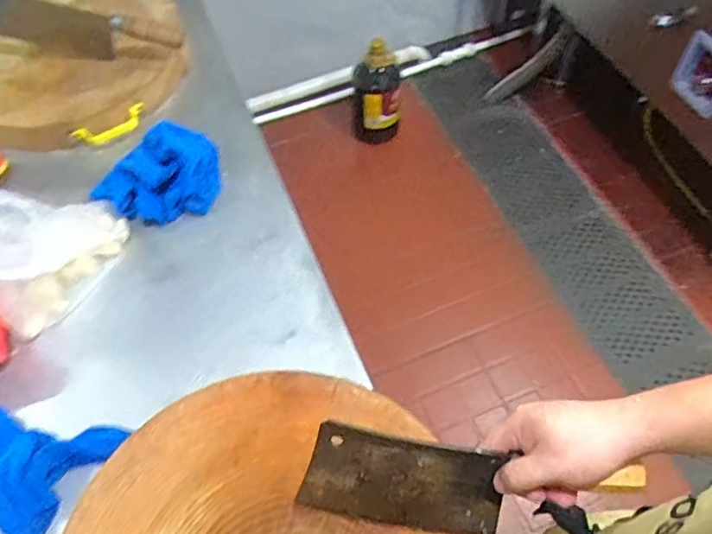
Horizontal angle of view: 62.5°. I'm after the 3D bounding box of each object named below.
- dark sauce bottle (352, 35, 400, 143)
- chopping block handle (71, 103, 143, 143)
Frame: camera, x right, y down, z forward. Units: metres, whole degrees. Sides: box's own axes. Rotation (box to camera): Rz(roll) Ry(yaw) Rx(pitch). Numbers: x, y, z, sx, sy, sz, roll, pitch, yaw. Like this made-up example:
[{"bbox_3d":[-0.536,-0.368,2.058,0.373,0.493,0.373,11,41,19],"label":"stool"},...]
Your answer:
[{"bbox_3d":[0.062,-0.543,1.828,0.155,0.354,0.143,1,58,3],"label":"dark sauce bottle"},{"bbox_3d":[-0.373,-0.215,0.894,0.111,0.026,0.035,-29,61,-15],"label":"chopping block handle"}]

